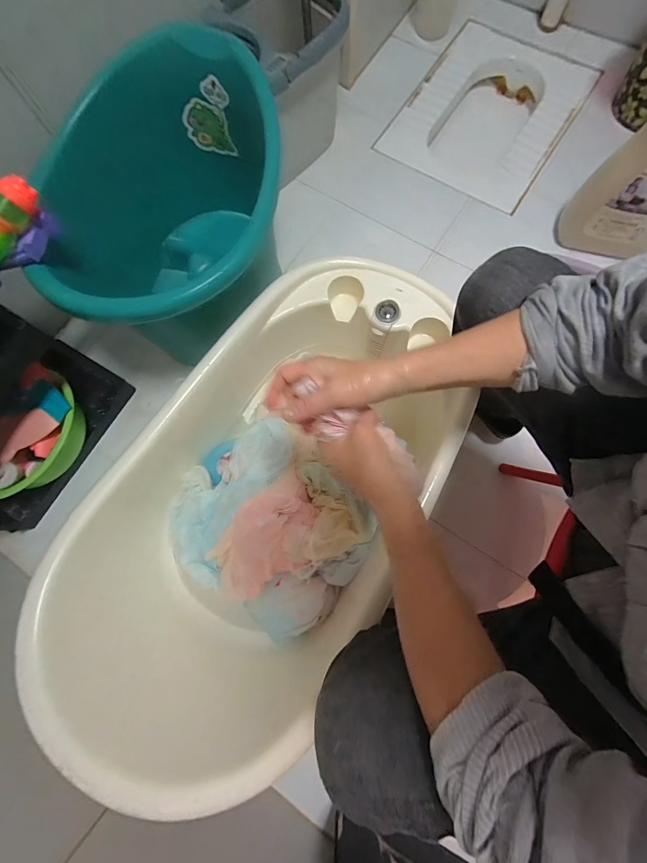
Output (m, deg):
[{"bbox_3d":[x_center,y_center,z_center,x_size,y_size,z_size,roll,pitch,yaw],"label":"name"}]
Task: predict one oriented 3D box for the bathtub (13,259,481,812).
[{"bbox_3d":[-0.079,0.064,0.586,0.448,0.252,0.852,29,80,9],"label":"bathtub"}]

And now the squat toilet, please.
[{"bbox_3d":[0.485,-0.936,1.031,0.441,0.156,0.551,32,80,9],"label":"squat toilet"}]

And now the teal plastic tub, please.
[{"bbox_3d":[-0.277,-0.386,0.663,0.395,0.340,0.473,-3,77,2],"label":"teal plastic tub"}]

